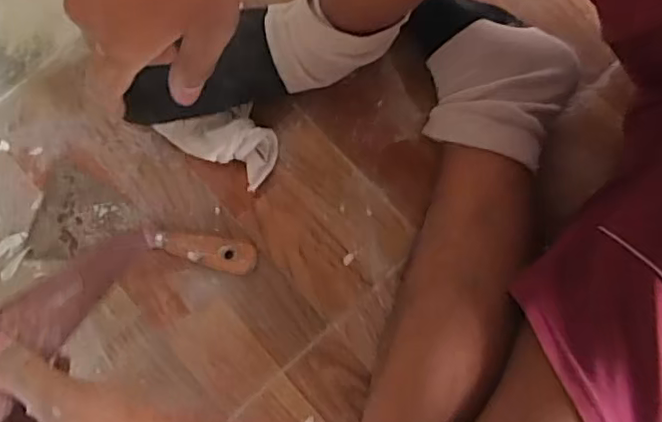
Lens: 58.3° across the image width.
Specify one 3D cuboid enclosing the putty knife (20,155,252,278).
[{"bbox_3d":[-0.167,0.018,0.529,0.201,0.017,0.085,14,77,2],"label":"putty knife"}]

